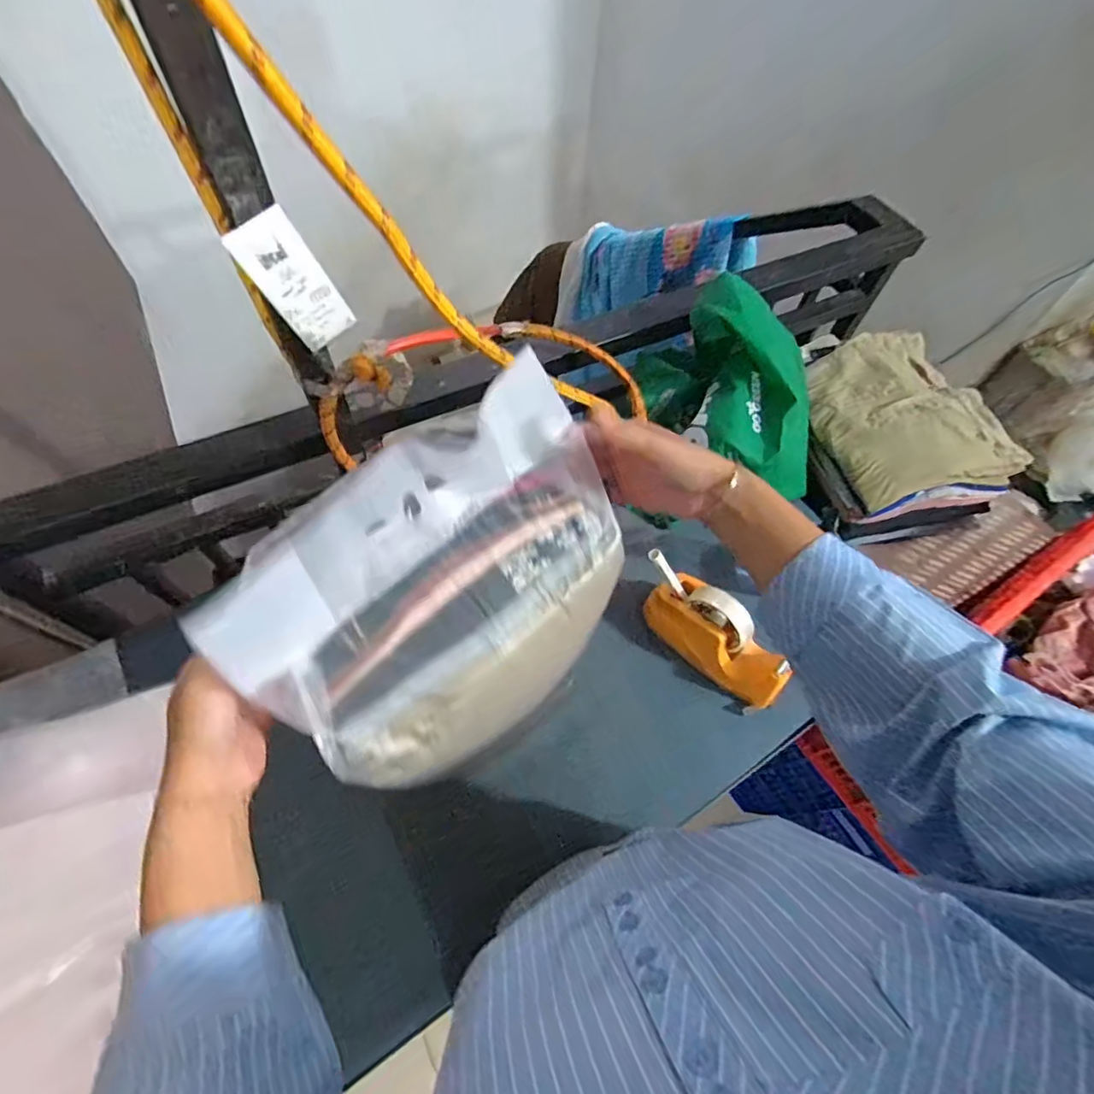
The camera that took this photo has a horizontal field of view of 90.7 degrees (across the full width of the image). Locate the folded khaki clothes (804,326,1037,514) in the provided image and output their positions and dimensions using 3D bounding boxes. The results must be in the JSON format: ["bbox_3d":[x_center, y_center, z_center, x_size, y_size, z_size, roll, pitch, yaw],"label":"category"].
[{"bbox_3d":[0.550,-0.228,0.862,0.250,0.085,0.334,-10,61,-9],"label":"folded khaki clothes"}]

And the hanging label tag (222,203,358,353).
[{"bbox_3d":[-0.231,-0.242,0.499,0.056,0.122,0.008,-35,63,-3],"label":"hanging label tag"}]

